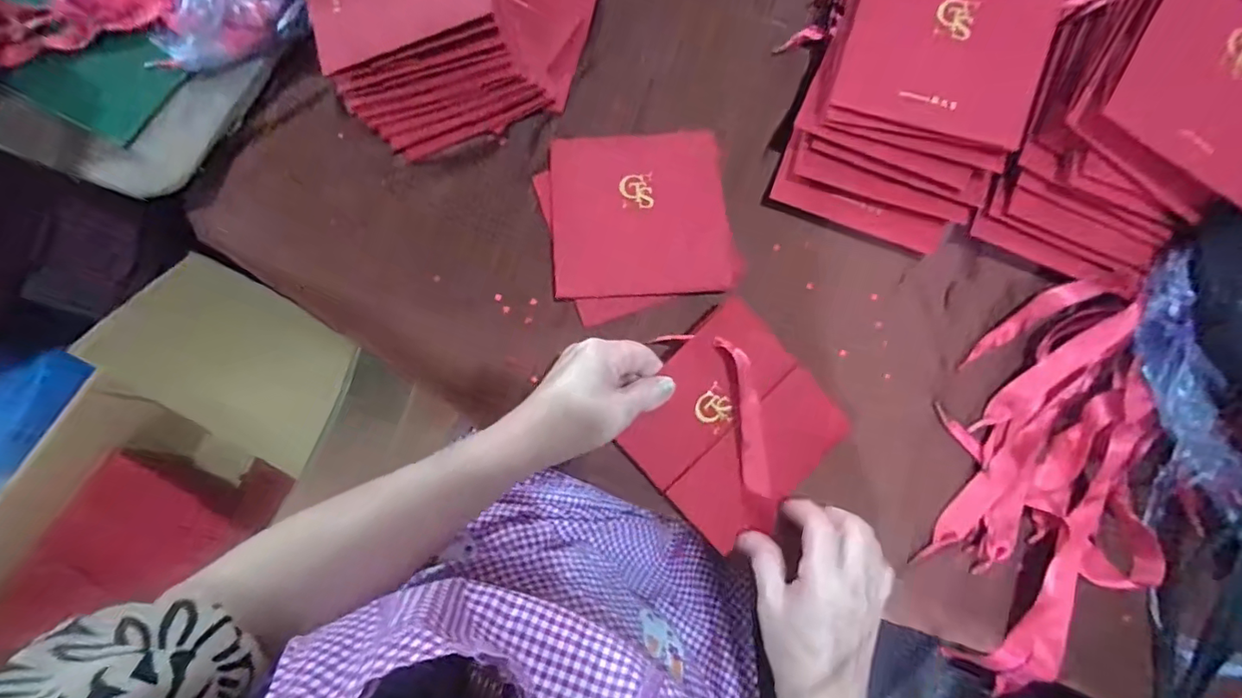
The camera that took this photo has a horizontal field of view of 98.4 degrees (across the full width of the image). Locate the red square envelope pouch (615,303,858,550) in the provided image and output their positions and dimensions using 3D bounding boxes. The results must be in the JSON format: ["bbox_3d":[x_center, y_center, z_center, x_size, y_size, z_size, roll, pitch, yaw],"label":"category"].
[{"bbox_3d":[0.083,0.058,0.400,0.135,0.018,0.138,44,91,0],"label":"red square envelope pouch"}]

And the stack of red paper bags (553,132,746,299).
[{"bbox_3d":[0.019,-0.112,0.443,0.145,0.020,0.137,-2,76,-1],"label":"stack of red paper bags"}]

